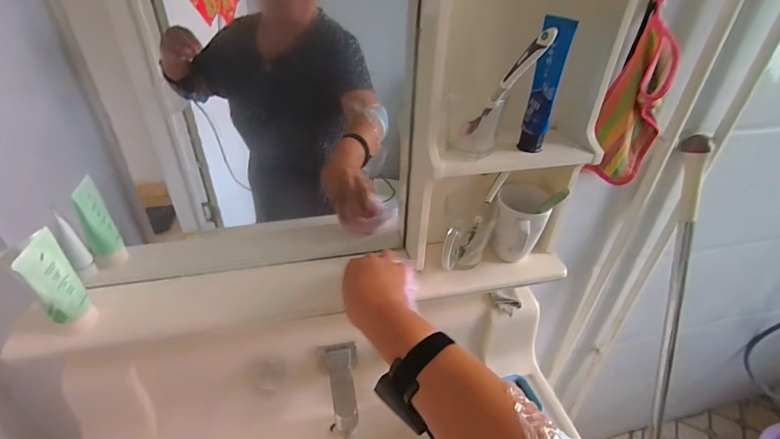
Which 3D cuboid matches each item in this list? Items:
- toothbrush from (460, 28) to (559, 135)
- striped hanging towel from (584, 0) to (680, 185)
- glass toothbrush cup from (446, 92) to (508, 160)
[{"bbox_3d":[0.127,-0.146,0.441,0.018,0.176,0.014,-11,75,-19],"label":"toothbrush"},{"bbox_3d":[0.350,-0.161,0.560,0.077,0.212,0.058,31,44,33],"label":"striped hanging towel"},{"bbox_3d":[0.109,-0.127,0.507,0.067,0.091,0.064,10,36,9],"label":"glass toothbrush cup"}]

